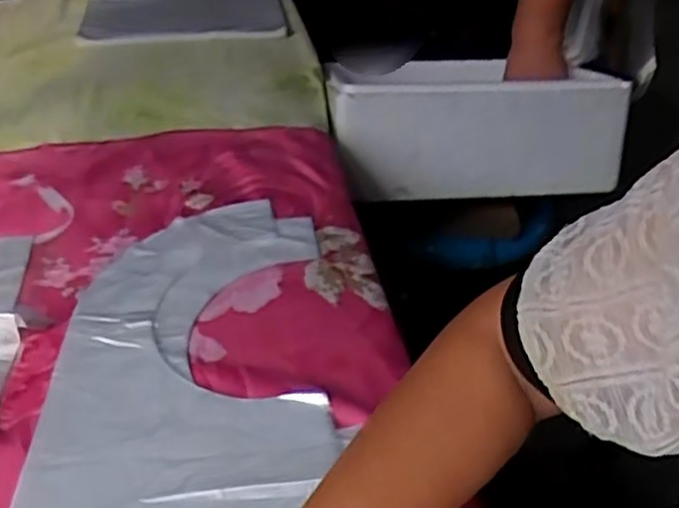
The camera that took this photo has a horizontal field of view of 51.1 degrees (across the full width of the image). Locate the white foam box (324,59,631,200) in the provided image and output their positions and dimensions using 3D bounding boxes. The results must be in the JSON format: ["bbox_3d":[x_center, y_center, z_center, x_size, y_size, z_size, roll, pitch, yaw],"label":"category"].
[{"bbox_3d":[0.170,-0.152,0.859,0.357,0.148,0.067,-6,38,-6],"label":"white foam box"}]

